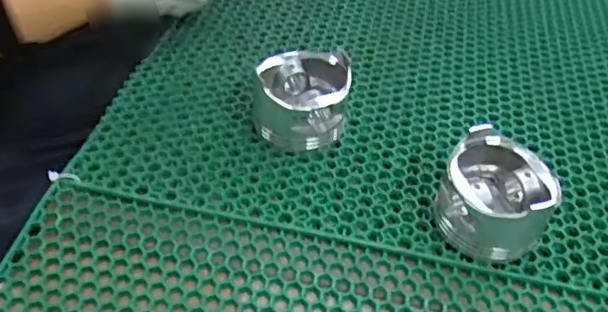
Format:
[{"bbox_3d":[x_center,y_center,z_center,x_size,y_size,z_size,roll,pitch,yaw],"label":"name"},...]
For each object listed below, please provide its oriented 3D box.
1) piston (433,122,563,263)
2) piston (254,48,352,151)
[{"bbox_3d":[0.129,0.027,0.396,0.071,0.054,0.078,3,46,-3],"label":"piston"},{"bbox_3d":[-0.002,-0.045,0.457,0.070,0.054,0.074,7,46,1],"label":"piston"}]

